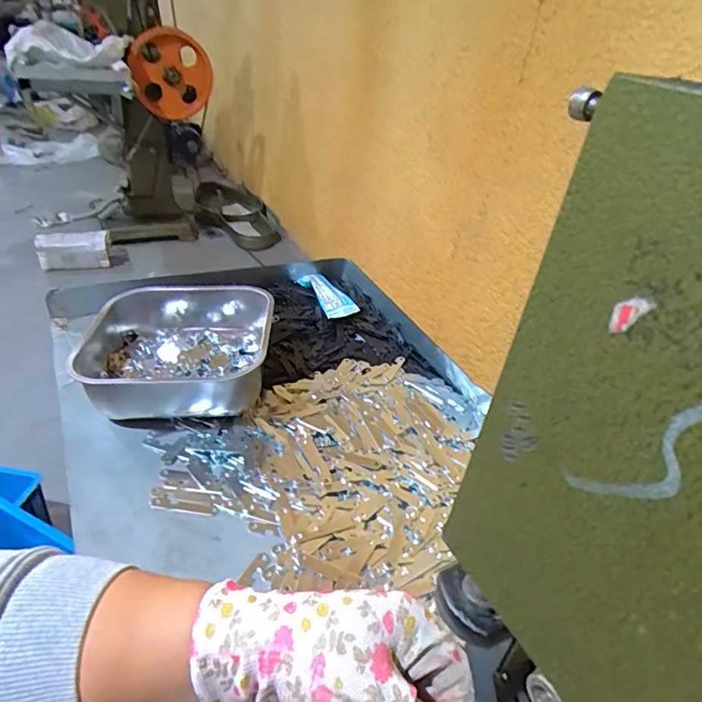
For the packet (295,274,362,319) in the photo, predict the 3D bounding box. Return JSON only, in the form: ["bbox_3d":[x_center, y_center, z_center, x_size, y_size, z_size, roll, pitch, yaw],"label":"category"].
[{"bbox_3d":[-0.033,-0.078,0.699,0.046,0.021,0.121,-11,38,-21],"label":"packet"}]

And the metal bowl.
[{"bbox_3d":[-0.175,0.001,0.534,0.187,0.067,0.183,1,35,-6],"label":"metal bowl"}]

